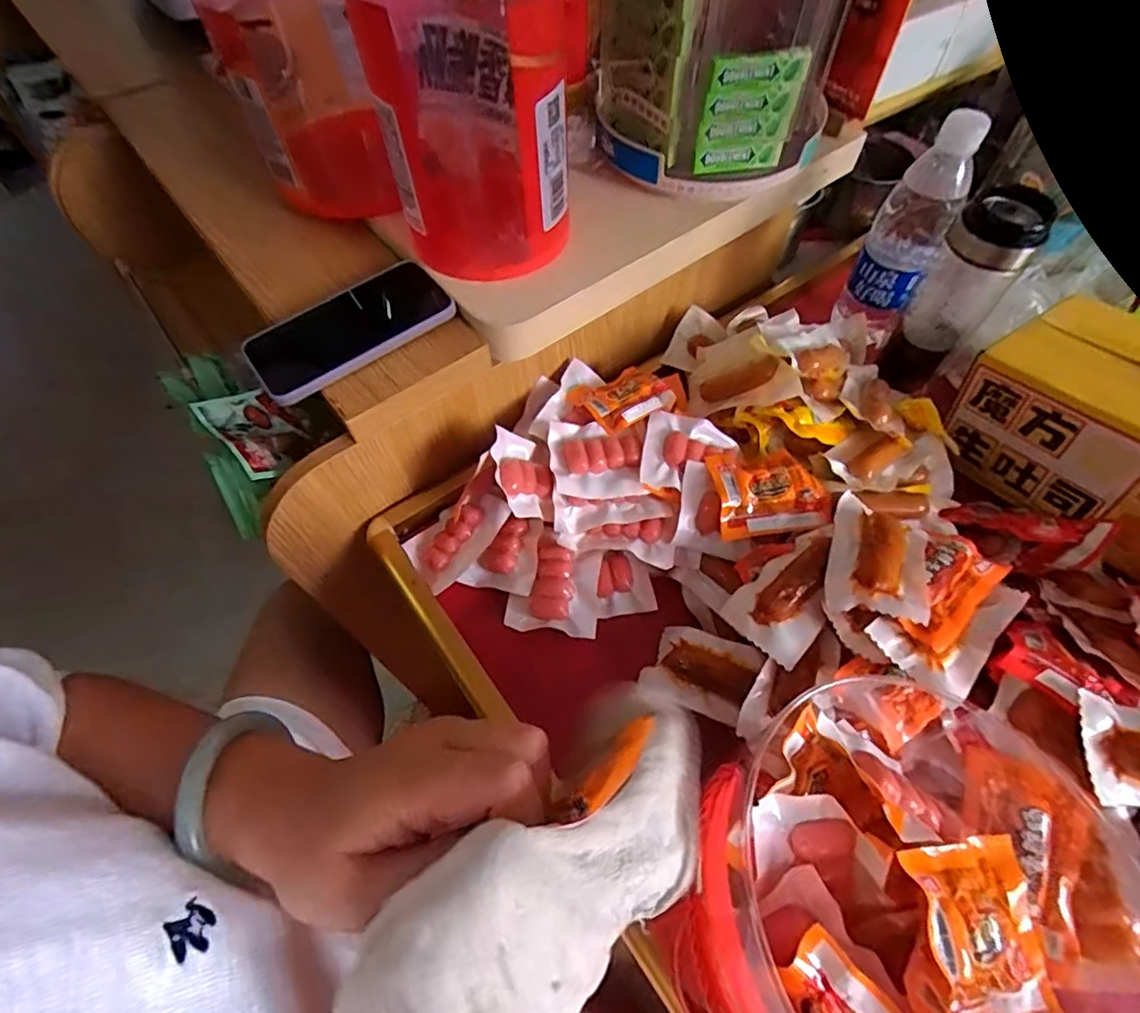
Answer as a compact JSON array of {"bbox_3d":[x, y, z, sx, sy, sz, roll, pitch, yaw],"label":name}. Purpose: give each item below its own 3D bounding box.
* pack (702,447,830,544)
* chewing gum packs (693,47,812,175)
[{"bbox_3d":[0.154,-0.011,0.438,0.086,0.018,0.064,-5,59,-2],"label":"pack"},{"bbox_3d":[0.143,-0.312,0.456,0.076,0.082,0.006,-12,59,-6],"label":"chewing gum packs"}]

